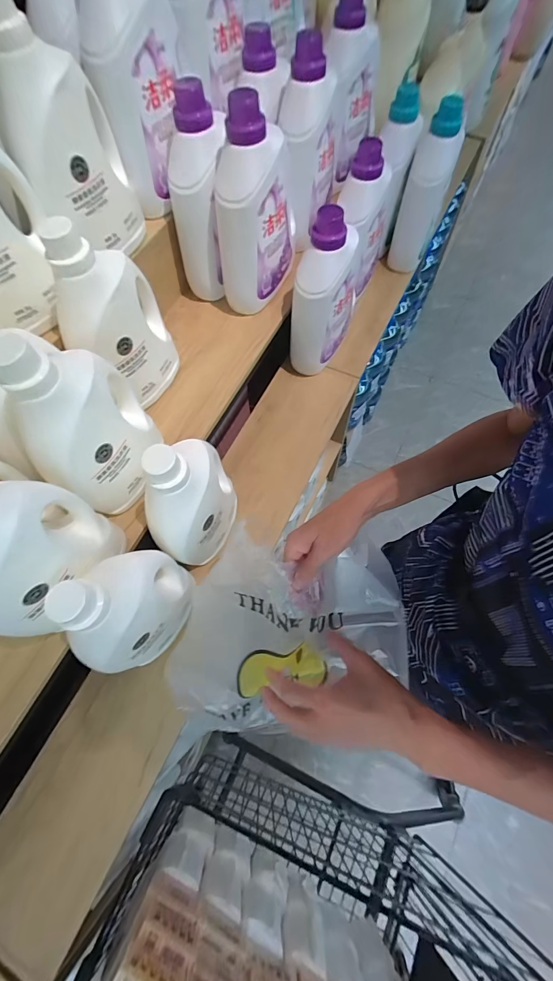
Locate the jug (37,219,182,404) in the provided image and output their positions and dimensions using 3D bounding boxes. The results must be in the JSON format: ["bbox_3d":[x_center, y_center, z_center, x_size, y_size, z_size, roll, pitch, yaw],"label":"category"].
[{"bbox_3d":[-0.269,-0.285,0.601,0.093,0.286,0.133,12,67,7],"label":"jug"}]

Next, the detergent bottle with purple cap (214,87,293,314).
[{"bbox_3d":[-0.040,-0.530,0.708,0.093,0.325,0.181,16,68,9],"label":"detergent bottle with purple cap"}]

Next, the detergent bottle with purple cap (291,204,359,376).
[{"bbox_3d":[0.099,-0.419,0.791,0.098,0.318,0.149,30,71,14],"label":"detergent bottle with purple cap"}]

